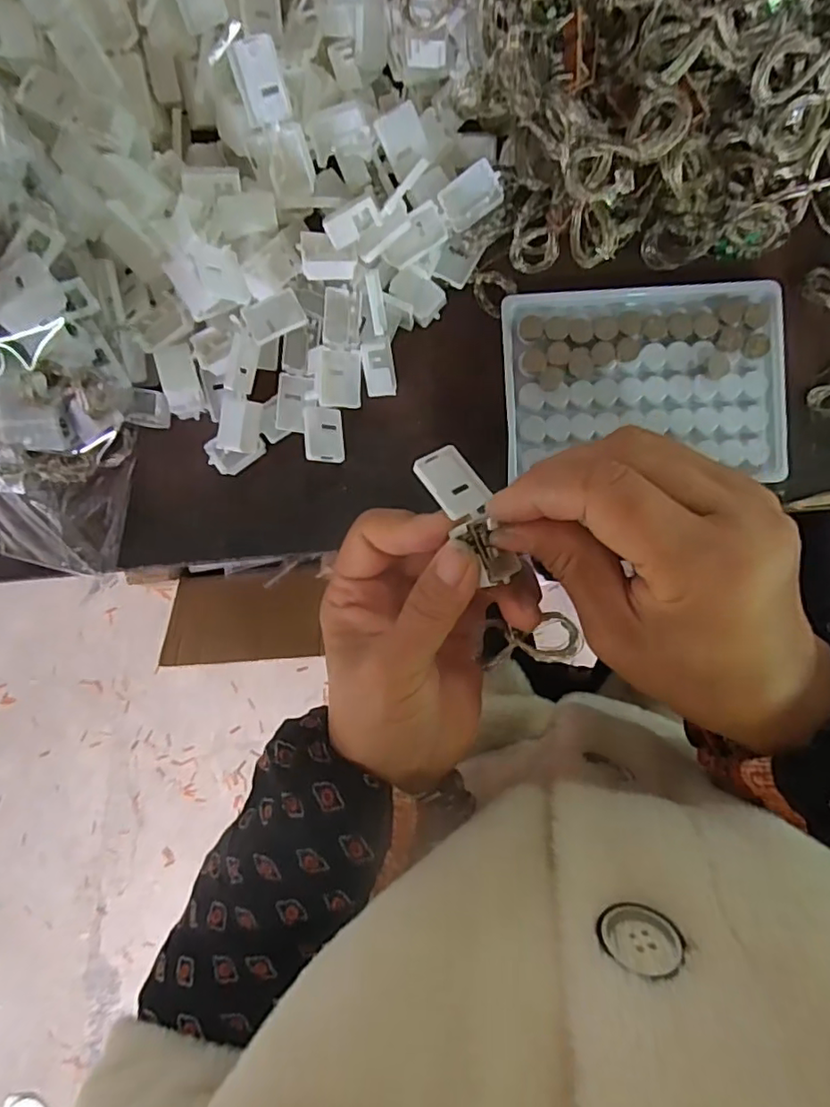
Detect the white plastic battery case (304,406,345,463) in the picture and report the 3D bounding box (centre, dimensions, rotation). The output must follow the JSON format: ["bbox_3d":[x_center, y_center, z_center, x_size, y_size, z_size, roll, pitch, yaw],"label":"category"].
[{"bbox_3d":[-0.045,-0.058,0.291,0.020,0.006,0.027,-6,84,-31],"label":"white plastic battery case"}]

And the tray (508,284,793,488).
[{"bbox_3d":[0.109,-0.084,0.282,0.129,0.009,0.089,-1,92,4],"label":"tray"}]

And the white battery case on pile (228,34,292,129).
[{"bbox_3d":[-0.062,-0.189,0.237,0.018,0.028,0.004,-10,47,4],"label":"white battery case on pile"}]

